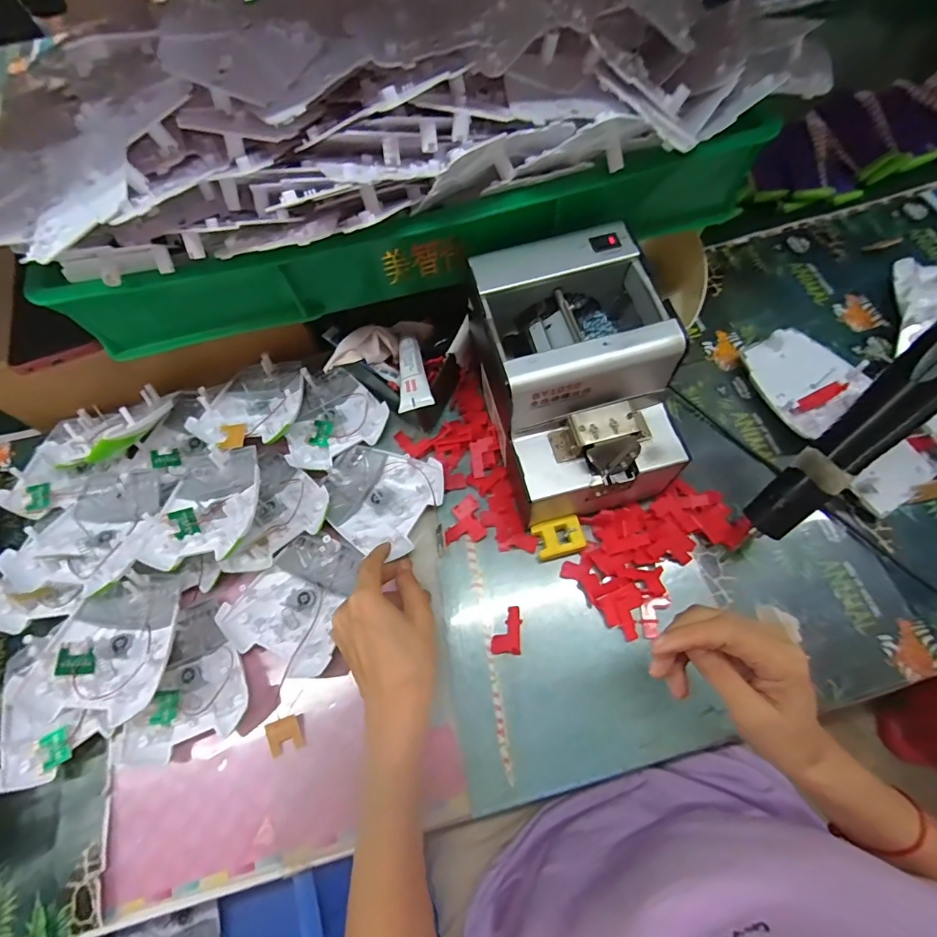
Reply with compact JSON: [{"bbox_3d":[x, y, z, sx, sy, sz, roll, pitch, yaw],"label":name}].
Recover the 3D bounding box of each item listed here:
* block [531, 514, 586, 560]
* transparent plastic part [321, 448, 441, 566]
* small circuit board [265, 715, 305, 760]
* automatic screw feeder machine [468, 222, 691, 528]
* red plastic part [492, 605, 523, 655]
[{"bbox_3d":[0.076,0.059,0.401,0.039,0.019,0.031,-15,67,-2],"label":"block"},{"bbox_3d":[-0.080,0.027,0.419,0.106,0.023,0.089,15,72,7],"label":"transparent plastic part"},{"bbox_3d":[-0.142,0.206,0.363,0.024,0.005,0.024,-21,68,-5],"label":"small circuit board"},{"bbox_3d":[0.082,-0.067,0.382,0.122,0.141,0.180,-15,68,-2],"label":"automatic screw feeder machine"},{"bbox_3d":[0.032,0.132,0.387,0.023,0.004,0.038,4,68,5],"label":"red plastic part"}]

